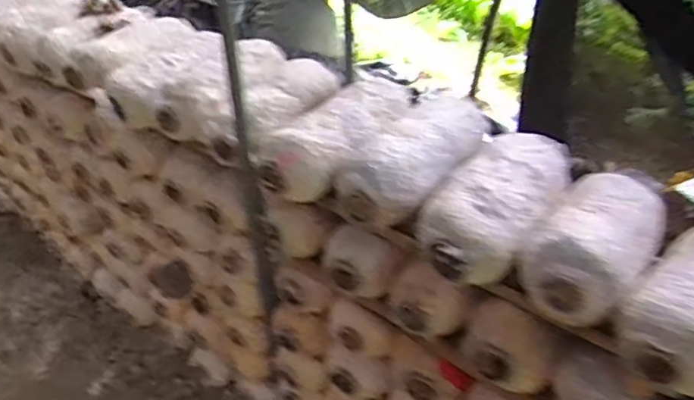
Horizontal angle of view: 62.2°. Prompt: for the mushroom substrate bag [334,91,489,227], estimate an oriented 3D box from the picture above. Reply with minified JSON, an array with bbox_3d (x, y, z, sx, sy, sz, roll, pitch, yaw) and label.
[{"bbox_3d":[0.132,-0.077,1.017,0.141,0.109,0.296,31,46,33],"label":"mushroom substrate bag"}]

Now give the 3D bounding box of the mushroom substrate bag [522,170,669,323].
[{"bbox_3d":[0.376,0.049,0.856,0.147,0.104,0.288,26,43,28],"label":"mushroom substrate bag"}]

